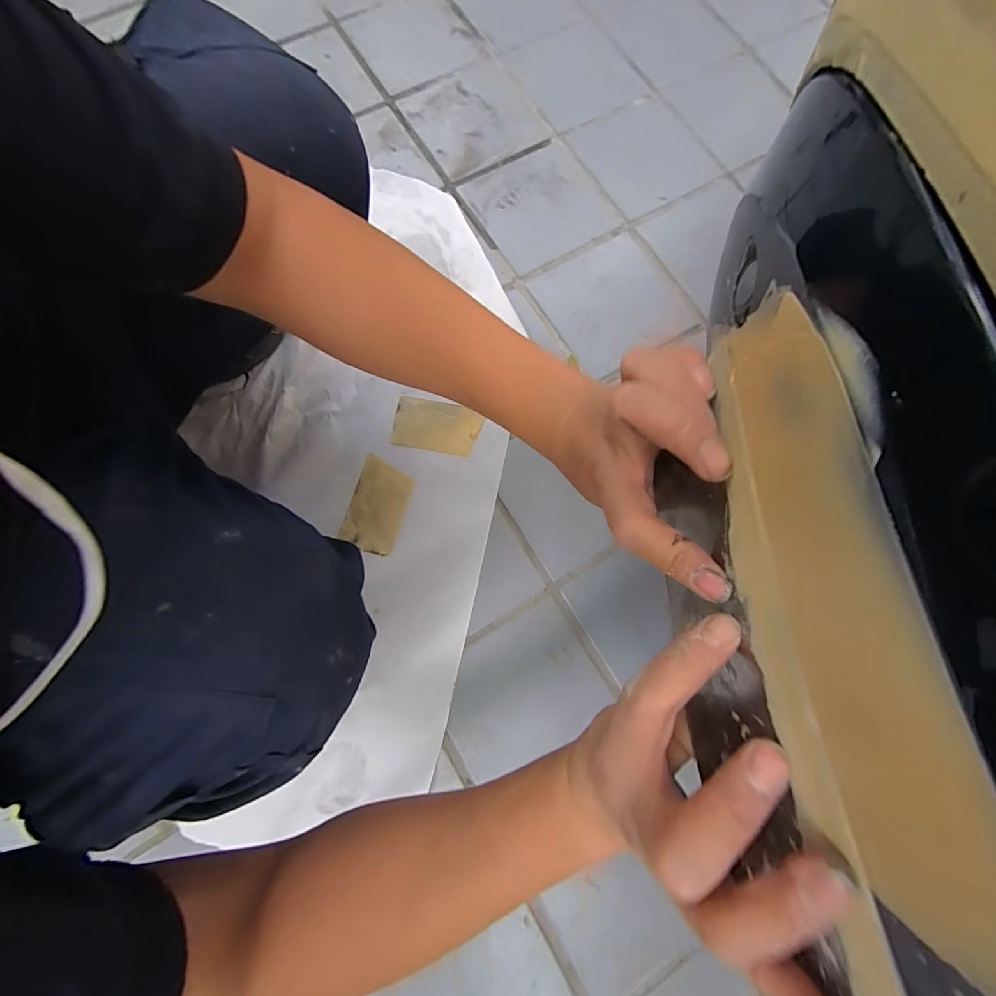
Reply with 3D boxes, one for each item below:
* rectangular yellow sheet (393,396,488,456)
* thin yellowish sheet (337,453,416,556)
[{"bbox_3d":[-0.088,-0.101,0.623,0.119,0.004,0.072,10,76,-1],"label":"rectangular yellow sheet"},{"bbox_3d":[-0.162,0.011,0.593,0.074,0.005,0.122,16,75,0],"label":"thin yellowish sheet"}]

